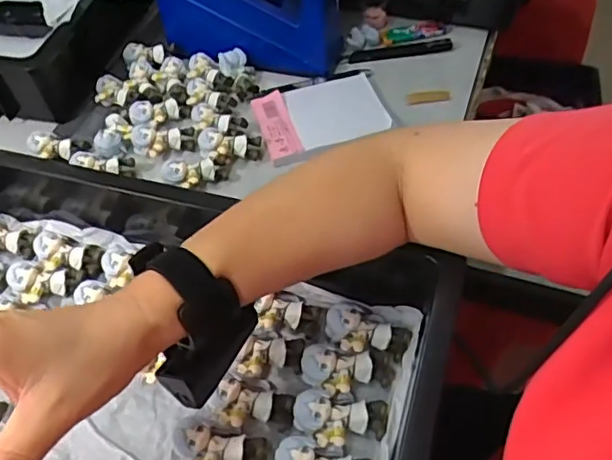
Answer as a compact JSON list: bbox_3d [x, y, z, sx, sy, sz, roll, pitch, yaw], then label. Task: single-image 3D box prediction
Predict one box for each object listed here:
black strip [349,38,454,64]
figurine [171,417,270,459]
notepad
[{"bbox_3d":[0.097,-0.183,0.587,0.103,0.014,0.014,-5,52,-1],"label":"black strip"},{"bbox_3d":[-0.057,0.145,0.375,0.062,0.019,0.034,15,53,-3],"label":"figurine"},{"bbox_3d":[0.013,-0.116,0.562,0.117,0.009,0.077,-18,62,-4],"label":"notepad"}]

